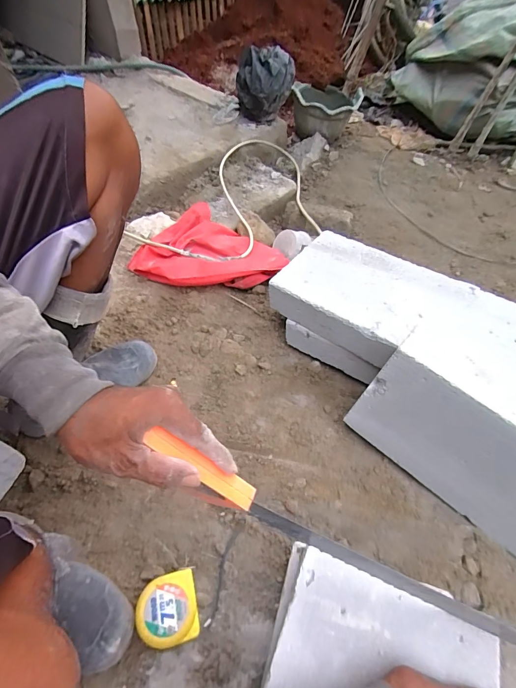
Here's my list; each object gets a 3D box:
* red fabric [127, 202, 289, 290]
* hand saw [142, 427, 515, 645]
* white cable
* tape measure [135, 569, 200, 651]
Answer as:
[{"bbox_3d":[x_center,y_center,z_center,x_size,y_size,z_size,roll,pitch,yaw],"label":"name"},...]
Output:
[{"bbox_3d":[-0.109,-0.232,0.879,0.343,0.074,0.254,12,53,7],"label":"red fabric"},{"bbox_3d":[0.088,0.194,0.329,0.419,0.111,0.018,29,54,-3],"label":"hand saw"},{"bbox_3d":[0.003,-0.420,1.021,0.379,0.086,0.688,25,55,16],"label":"white cable"},{"bbox_3d":[-0.114,0.339,0.455,0.071,0.036,0.072,-12,53,-11],"label":"tape measure"}]

